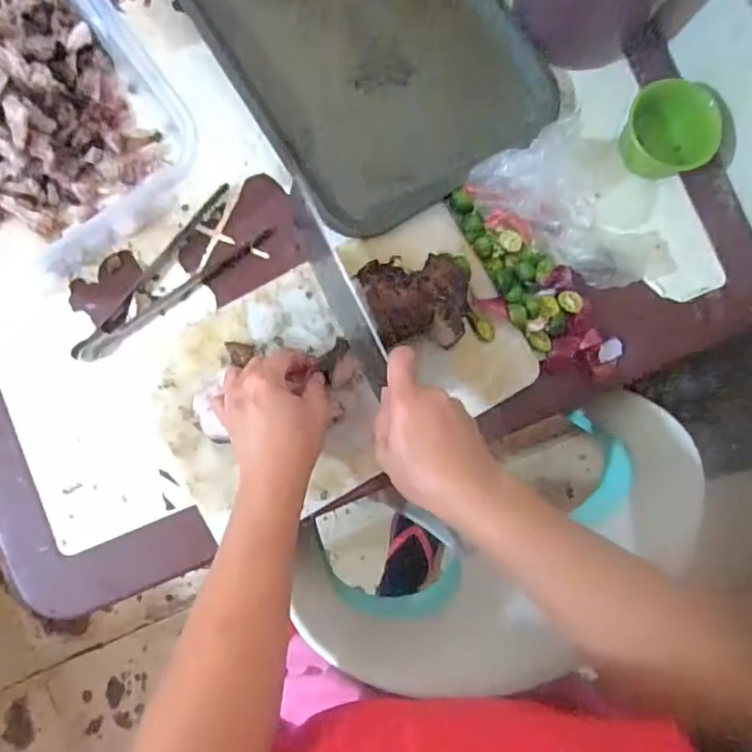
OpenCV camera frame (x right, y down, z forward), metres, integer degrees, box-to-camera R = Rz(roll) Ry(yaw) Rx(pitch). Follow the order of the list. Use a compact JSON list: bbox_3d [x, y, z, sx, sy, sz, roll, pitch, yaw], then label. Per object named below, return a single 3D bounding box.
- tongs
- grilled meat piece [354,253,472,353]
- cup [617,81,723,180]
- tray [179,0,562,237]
[{"bbox_3d":[-0.188,-0.086,0.534,0.197,0.012,0.061,-44,90,-8],"label":"tongs"},{"bbox_3d":[0.038,-0.067,0.519,0.102,0.051,0.083,-9,86,-7],"label":"grilled meat piece"},{"bbox_3d":[0.267,-0.222,0.539,0.073,0.042,0.071,1,85,-6],"label":"cup"},{"bbox_3d":[-0.004,-0.322,0.558,0.267,0.019,0.322,-32,89,-8],"label":"tray"}]

